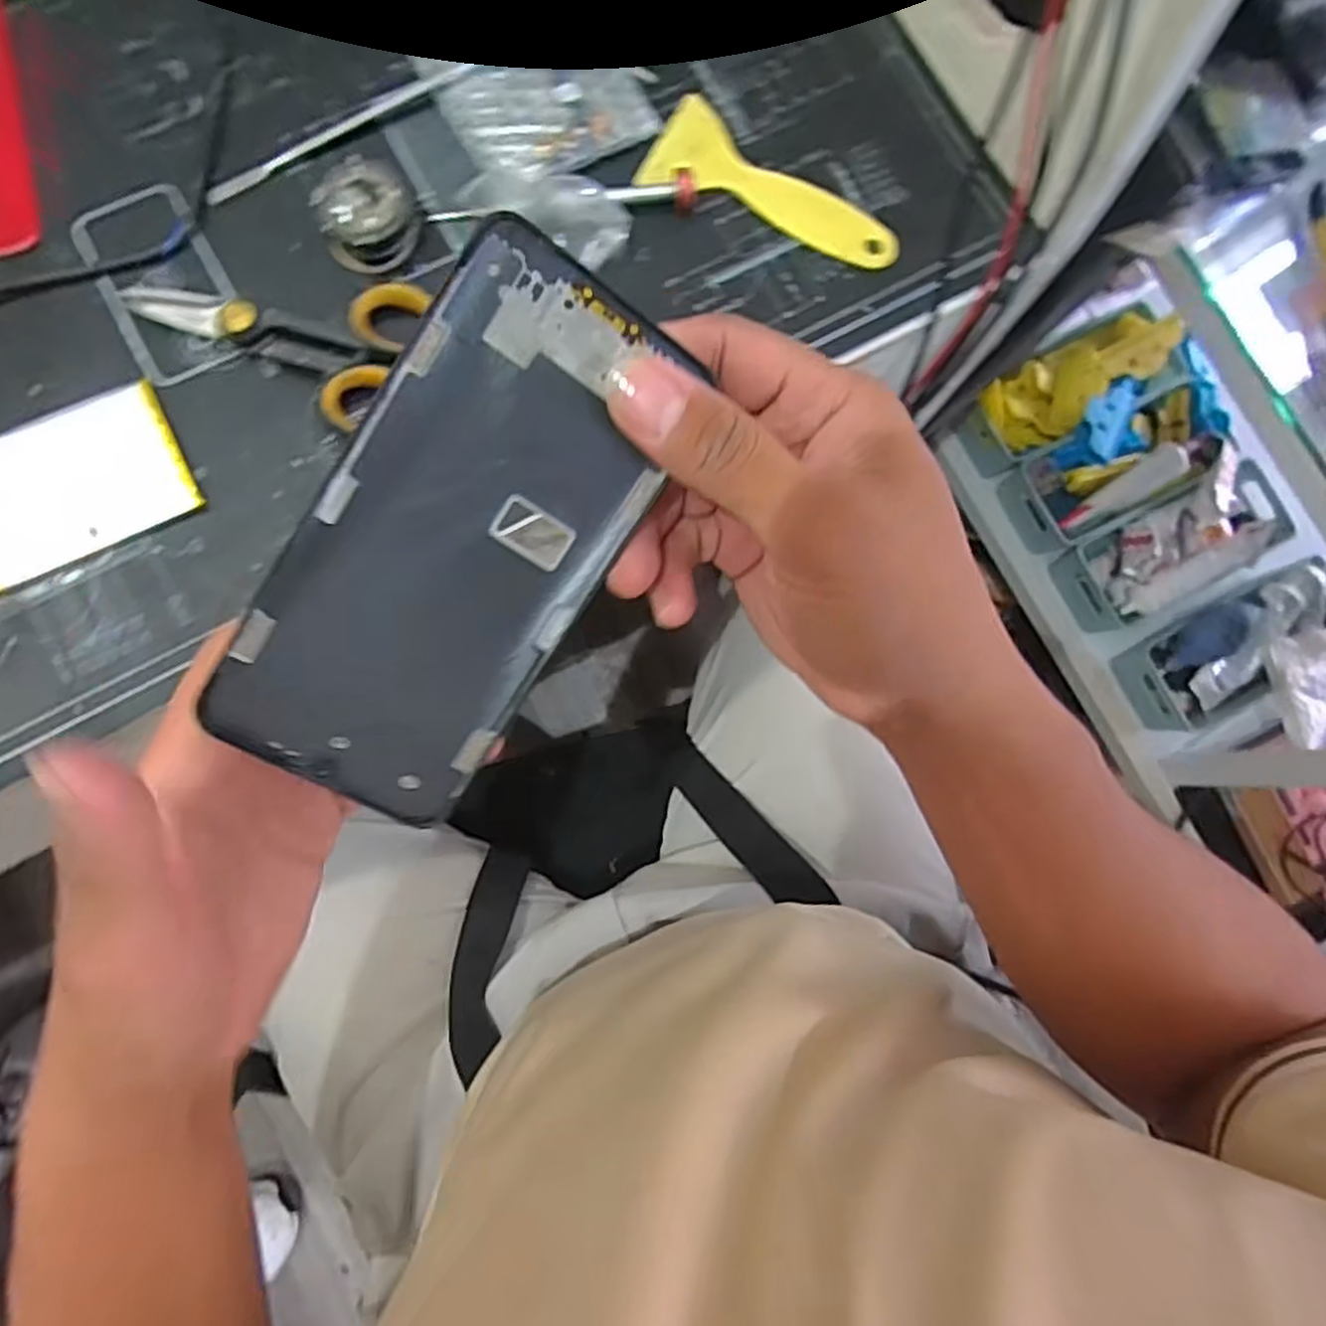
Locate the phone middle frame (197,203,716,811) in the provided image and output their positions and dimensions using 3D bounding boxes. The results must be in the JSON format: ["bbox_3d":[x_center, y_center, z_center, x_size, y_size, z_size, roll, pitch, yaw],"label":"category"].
[{"bbox_3d":[-0.053,-0.030,0.204,0.072,0.004,0.149,31,98,-22],"label":"phone middle frame"}]

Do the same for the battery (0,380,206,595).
[{"bbox_3d":[-0.249,-0.077,0.322,0.090,0.006,0.067,-26,80,-7],"label":"battery"}]

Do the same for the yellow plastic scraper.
[{"bbox_3d":[0.053,-0.221,0.367,0.124,0.005,0.049,31,80,0],"label":"yellow plastic scraper"}]

